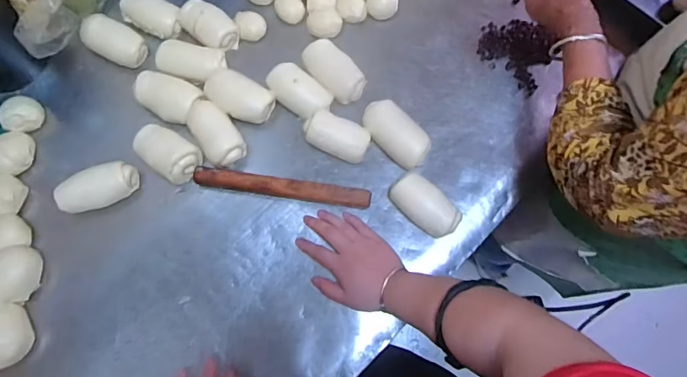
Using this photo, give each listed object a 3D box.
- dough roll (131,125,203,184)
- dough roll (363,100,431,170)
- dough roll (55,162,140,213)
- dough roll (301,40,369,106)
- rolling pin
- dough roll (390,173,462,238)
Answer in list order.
[{"bbox_3d":[-0.245,-0.049,0.651,0.094,0.042,0.062,36,78,8],"label":"dough roll"},{"bbox_3d":[0.074,-0.078,0.661,0.051,0.038,0.104,-44,80,-11],"label":"dough roll"},{"bbox_3d":[-0.332,0.000,0.635,0.102,0.047,0.049,-15,76,-5],"label":"dough roll"},{"bbox_3d":[-0.015,-0.170,0.684,0.053,0.043,0.103,-41,79,-10],"label":"dough roll"},{"bbox_3d":[-0.083,-0.001,0.644,0.238,0.031,0.027,8,75,1],"label":"rolling pin"},{"bbox_3d":[0.108,0.023,0.634,0.051,0.034,0.101,-41,80,-10],"label":"dough roll"}]

